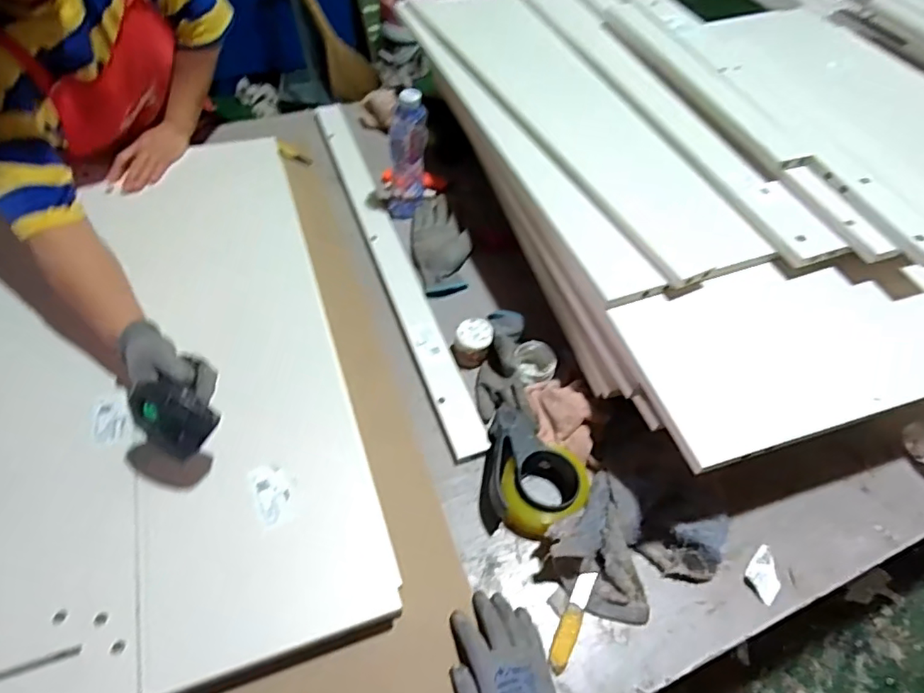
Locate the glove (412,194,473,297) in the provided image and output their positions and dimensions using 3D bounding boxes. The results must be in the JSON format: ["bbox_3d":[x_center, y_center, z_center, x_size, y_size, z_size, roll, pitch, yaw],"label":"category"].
[{"bbox_3d":[-0.037,-0.184,0.951,0.095,0.018,0.222,-9,55,-10],"label":"glove"}]

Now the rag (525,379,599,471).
[{"bbox_3d":[0.143,0.100,0.760,0.086,0.039,0.126,-4,54,-7],"label":"rag"}]

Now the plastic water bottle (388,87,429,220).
[{"bbox_3d":[-0.093,-0.325,0.939,0.064,0.204,0.059,-1,54,-5],"label":"plastic water bottle"}]

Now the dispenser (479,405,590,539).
[{"bbox_3d":[0.094,0.164,0.715,0.125,0.060,0.147,9,54,2],"label":"dispenser"}]

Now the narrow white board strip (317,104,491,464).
[{"bbox_3d":[-0.128,-0.167,0.945,0.068,0.015,0.798,-13,58,-20],"label":"narrow white board strip"}]

